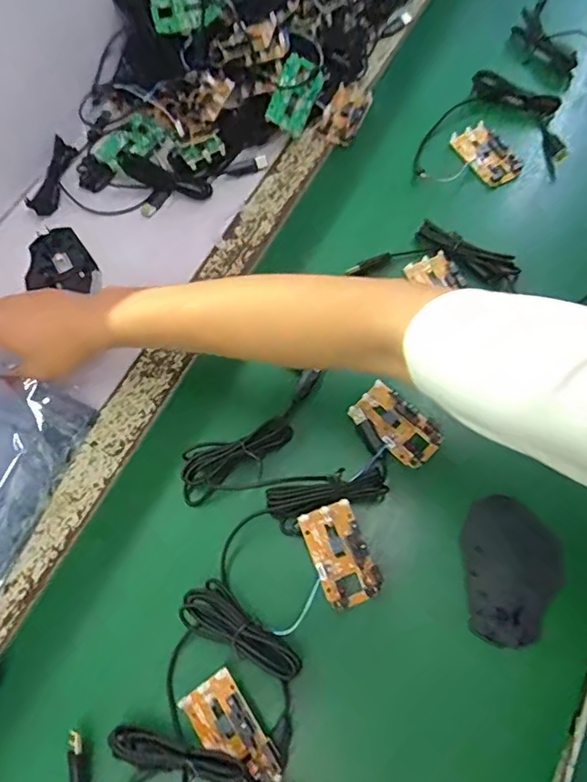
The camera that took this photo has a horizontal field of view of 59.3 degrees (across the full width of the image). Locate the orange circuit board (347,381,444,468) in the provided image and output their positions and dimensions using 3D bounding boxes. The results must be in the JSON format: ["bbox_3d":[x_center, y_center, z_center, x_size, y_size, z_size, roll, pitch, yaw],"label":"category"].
[{"bbox_3d":[0.087,0.032,0.451,0.076,0.015,0.050,40,70,18],"label":"orange circuit board"}]

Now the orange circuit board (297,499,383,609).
[{"bbox_3d":[0.038,0.130,0.411,0.044,0.022,0.074,-20,65,-9],"label":"orange circuit board"}]

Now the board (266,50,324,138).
[{"bbox_3d":[0.003,-0.324,0.561,0.044,0.013,0.081,24,85,-16],"label":"board"}]

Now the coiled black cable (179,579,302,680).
[{"bbox_3d":[-0.038,0.179,0.390,0.097,0.015,0.036,26,67,12],"label":"coiled black cable"}]

